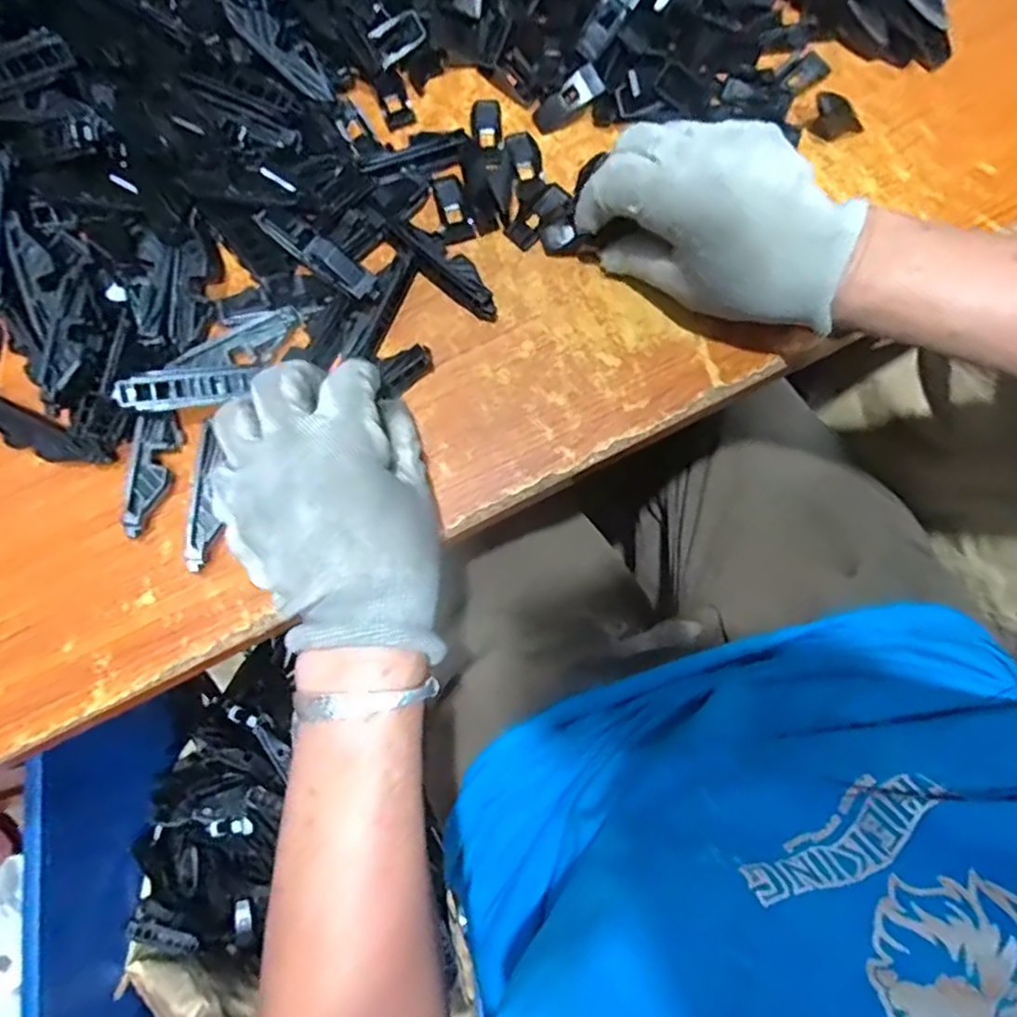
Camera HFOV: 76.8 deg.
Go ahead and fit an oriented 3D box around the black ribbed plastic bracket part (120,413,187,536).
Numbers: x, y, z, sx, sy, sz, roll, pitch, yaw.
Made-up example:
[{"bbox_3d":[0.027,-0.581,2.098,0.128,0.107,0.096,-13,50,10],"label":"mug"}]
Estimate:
[{"bbox_3d":[-0.191,-0.019,0.341,0.023,0.006,0.066,14,75,-27],"label":"black ribbed plastic bracket part"}]

